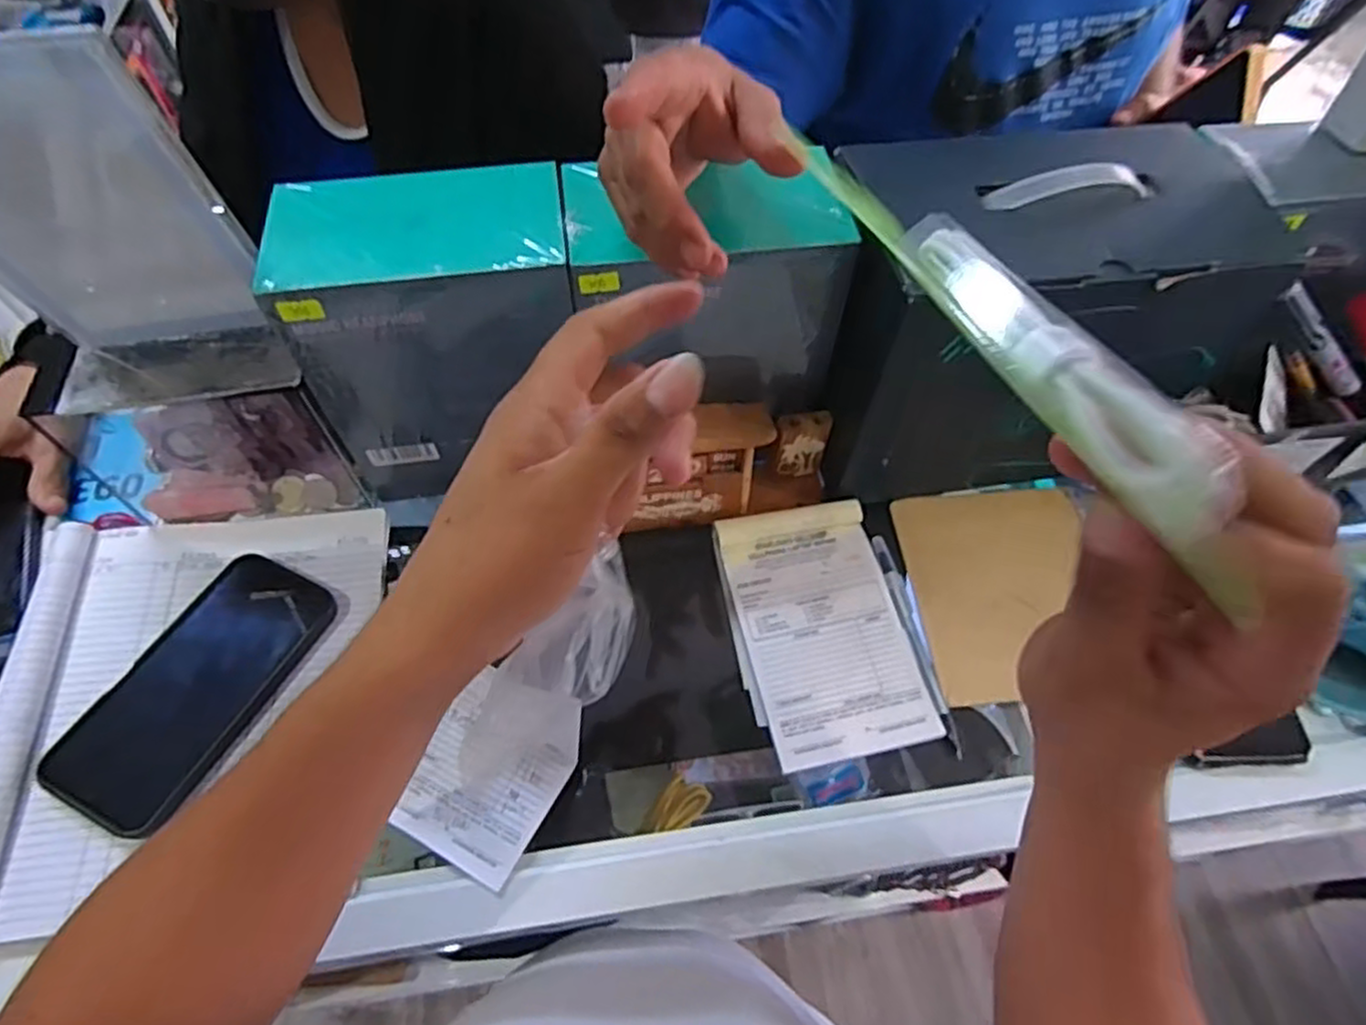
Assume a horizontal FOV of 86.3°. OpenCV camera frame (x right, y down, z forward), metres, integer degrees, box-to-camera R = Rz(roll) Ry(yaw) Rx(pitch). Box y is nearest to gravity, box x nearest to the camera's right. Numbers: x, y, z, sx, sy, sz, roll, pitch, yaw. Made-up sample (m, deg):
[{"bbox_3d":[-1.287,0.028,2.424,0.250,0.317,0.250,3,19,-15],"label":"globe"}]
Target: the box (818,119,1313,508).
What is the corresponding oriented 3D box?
[{"bbox_3d":[0.230,-0.126,0.495,0.260,0.201,0.136,-8,58,-6],"label":"box"}]

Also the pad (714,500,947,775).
[{"bbox_3d":[0.091,0.075,0.488,0.111,0.017,0.171,-9,58,-7],"label":"pad"}]

